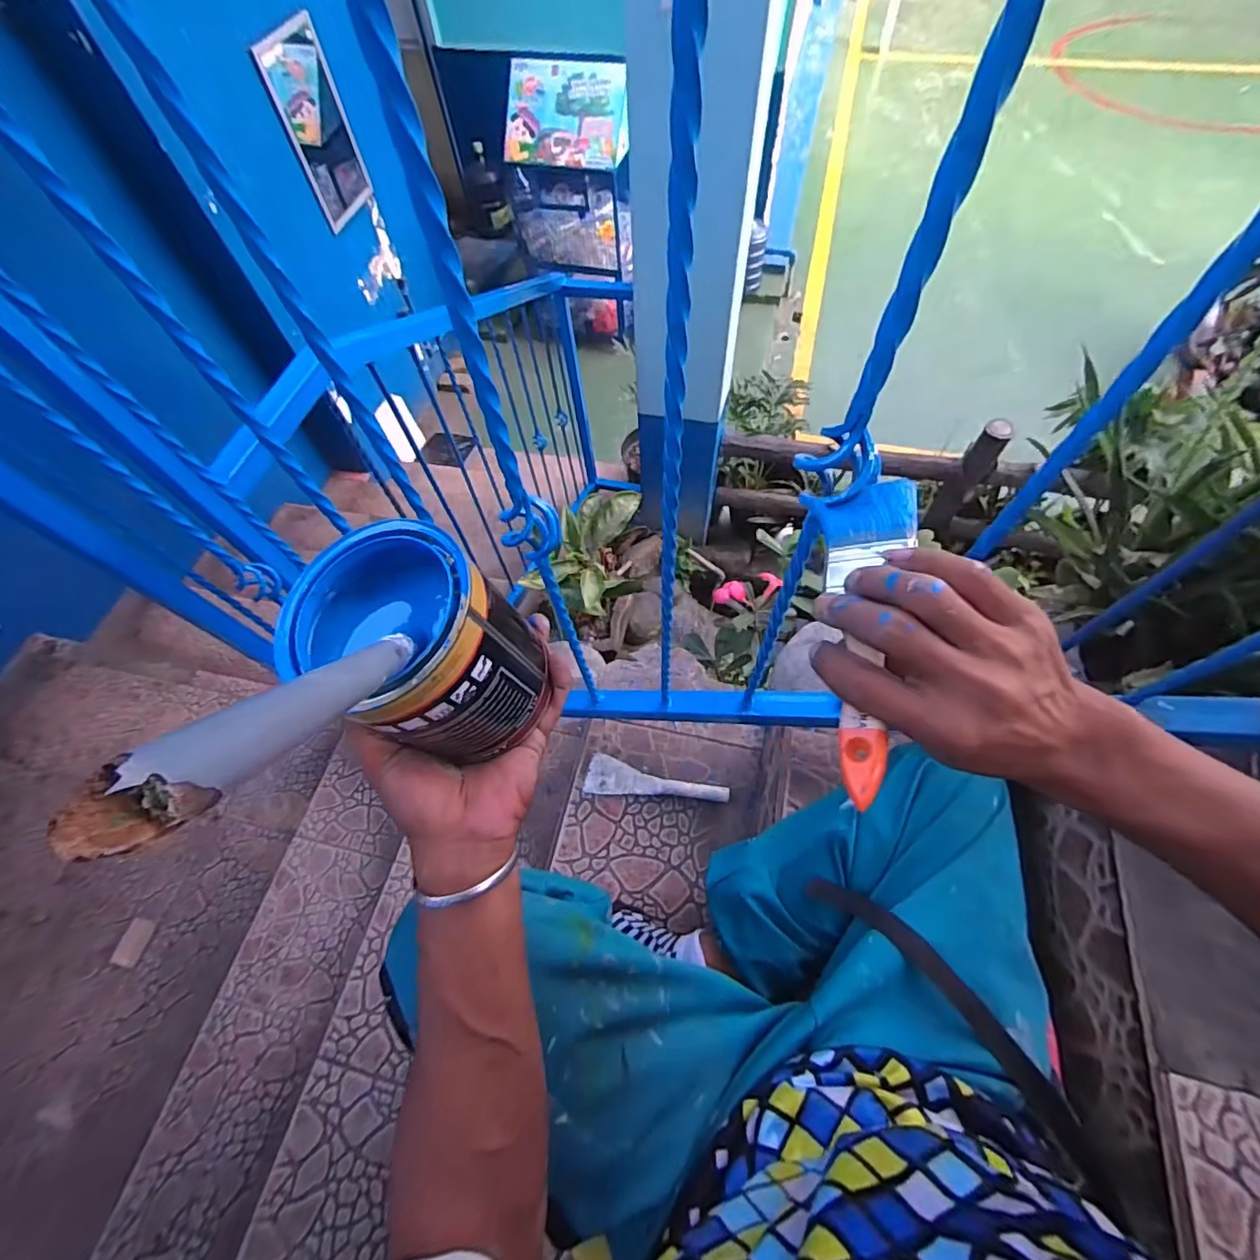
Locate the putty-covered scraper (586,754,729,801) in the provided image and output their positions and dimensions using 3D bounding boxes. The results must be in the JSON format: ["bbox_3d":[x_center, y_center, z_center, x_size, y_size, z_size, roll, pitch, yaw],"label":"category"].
[{"bbox_3d":[0.043,0.247,0.903,0.234,0.021,0.063,5,63,6],"label":"putty-covered scraper"}]

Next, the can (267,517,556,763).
[{"bbox_3d":[-0.119,0.010,0.323,0.112,0.111,0.094,27,67,16],"label":"can"}]

